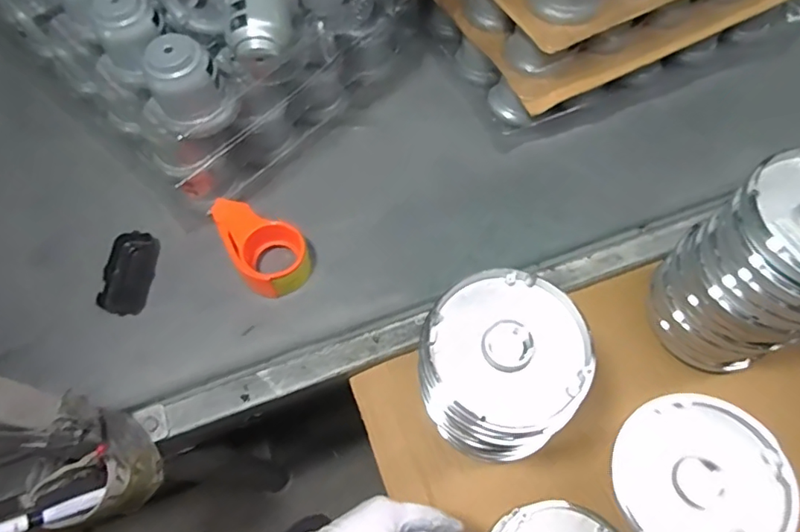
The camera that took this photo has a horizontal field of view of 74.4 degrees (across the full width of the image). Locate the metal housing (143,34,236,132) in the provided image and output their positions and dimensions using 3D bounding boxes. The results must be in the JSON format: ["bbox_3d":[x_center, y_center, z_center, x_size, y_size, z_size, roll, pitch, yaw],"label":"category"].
[{"bbox_3d":[-0.233,-0.200,0.583,0.076,0.085,0.066,-30,67,-12],"label":"metal housing"}]

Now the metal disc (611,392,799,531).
[{"bbox_3d":[0.263,0.182,0.463,0.137,0.014,0.130,-5,71,14],"label":"metal disc"}]

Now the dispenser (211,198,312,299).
[{"bbox_3d":[-0.178,-0.030,0.694,0.092,0.066,0.133,-29,68,-11],"label":"dispenser"}]

